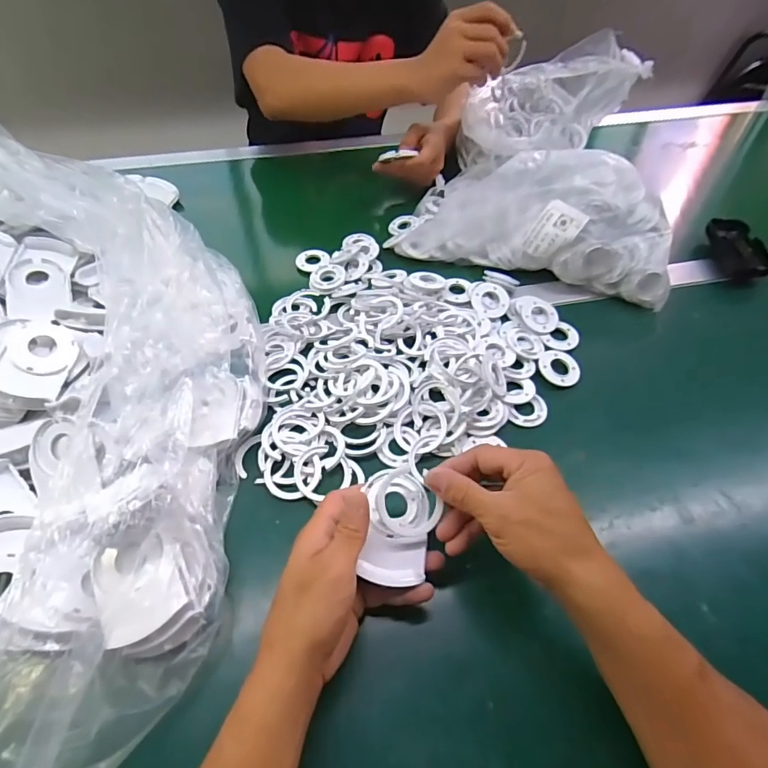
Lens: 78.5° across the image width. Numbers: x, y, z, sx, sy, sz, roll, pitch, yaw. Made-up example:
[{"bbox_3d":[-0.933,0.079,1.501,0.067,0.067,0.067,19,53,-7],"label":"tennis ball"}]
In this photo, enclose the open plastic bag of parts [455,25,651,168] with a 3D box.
[{"bbox_3d":[0.223,-0.398,0.666,0.266,0.107,0.154,-27,60,-3],"label":"open plastic bag of parts"}]

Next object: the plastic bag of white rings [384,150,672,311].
[{"bbox_3d":[0.189,-0.210,0.587,0.331,0.095,0.141,12,54,5],"label":"plastic bag of white rings"}]

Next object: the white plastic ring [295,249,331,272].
[{"bbox_3d":[-0.094,-0.165,0.623,0.044,0.010,0.047,0,52,-1],"label":"white plastic ring"}]

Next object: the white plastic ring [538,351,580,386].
[{"bbox_3d":[0.188,-0.018,0.502,0.045,0.006,0.040,33,58,23],"label":"white plastic ring"}]

